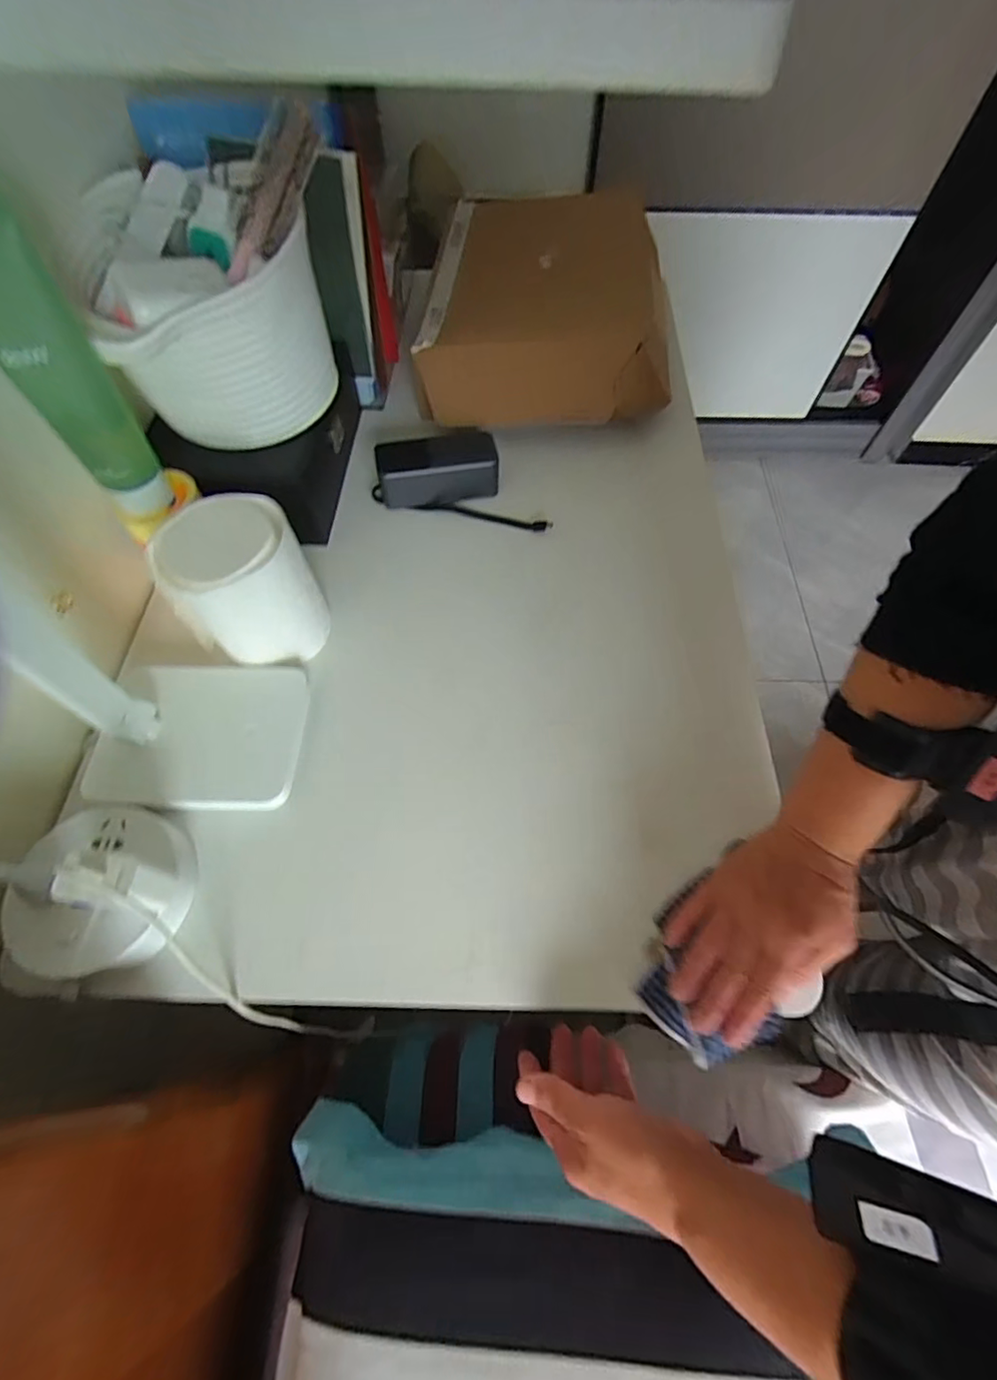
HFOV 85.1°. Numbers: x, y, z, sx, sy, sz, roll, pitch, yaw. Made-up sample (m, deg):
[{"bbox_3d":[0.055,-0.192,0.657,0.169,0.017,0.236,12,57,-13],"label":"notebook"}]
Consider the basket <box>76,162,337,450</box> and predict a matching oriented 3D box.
[{"bbox_3d":[-0.241,-0.319,0.481,0.167,0.143,0.166,-20,64,-8],"label":"basket"}]

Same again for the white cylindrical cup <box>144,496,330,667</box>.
[{"bbox_3d":[-0.208,-0.094,0.457,0.092,0.104,0.101,-6,63,-1],"label":"white cylindrical cup"}]

